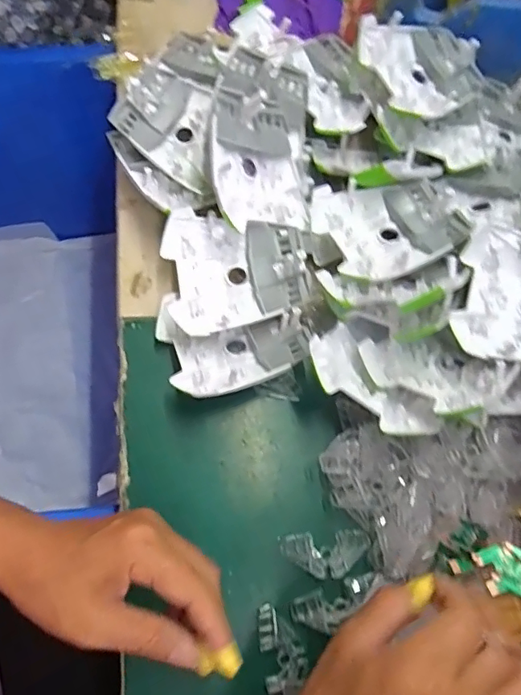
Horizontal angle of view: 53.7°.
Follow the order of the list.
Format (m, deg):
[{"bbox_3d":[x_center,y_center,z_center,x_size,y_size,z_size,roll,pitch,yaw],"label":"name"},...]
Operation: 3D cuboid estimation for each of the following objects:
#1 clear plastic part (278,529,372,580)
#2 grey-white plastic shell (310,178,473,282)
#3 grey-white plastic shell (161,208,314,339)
[{"bbox_3d":[0.048,0.150,0.371,0.065,0.004,0.030,-2,73,-8],"label":"clear plastic part"},{"bbox_3d":[0.102,-0.099,0.402,0.107,0.025,0.094,-20,74,-7],"label":"grey-white plastic shell"},{"bbox_3d":[-0.017,-0.060,0.408,0.110,0.033,0.094,-7,73,-9],"label":"grey-white plastic shell"}]

